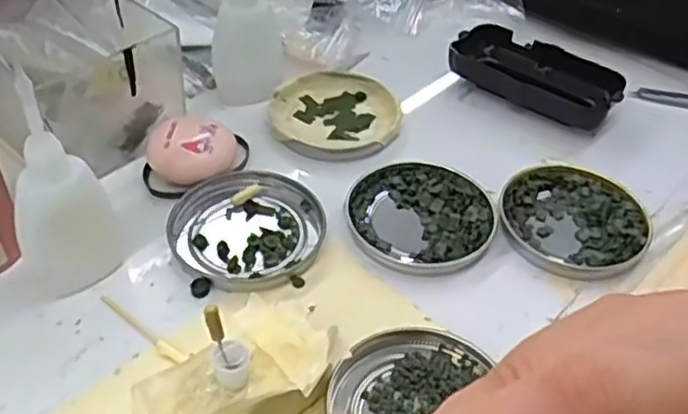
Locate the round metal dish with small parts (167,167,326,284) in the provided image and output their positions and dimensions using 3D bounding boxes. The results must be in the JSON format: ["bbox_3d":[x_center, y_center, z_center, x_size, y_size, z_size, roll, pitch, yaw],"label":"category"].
[{"bbox_3d":[-0.051,0.010,0.381,0.080,0.007,0.075,2,44,-2],"label":"round metal dish with small parts"}]

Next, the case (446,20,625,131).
[{"bbox_3d":[0.124,-0.087,0.479,0.111,0.023,0.055,30,50,24],"label":"case"}]

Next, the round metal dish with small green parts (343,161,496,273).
[{"bbox_3d":[0.041,0.004,0.391,0.078,0.008,0.077,2,44,-2],"label":"round metal dish with small green parts"}]

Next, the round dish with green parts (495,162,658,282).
[{"bbox_3d":[0.124,0.006,0.394,0.077,0.008,0.075,2,44,-2],"label":"round dish with green parts"}]

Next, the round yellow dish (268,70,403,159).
[{"bbox_3d":[-0.006,-0.059,0.456,0.079,0.012,0.077,2,44,-2],"label":"round yellow dish"}]

